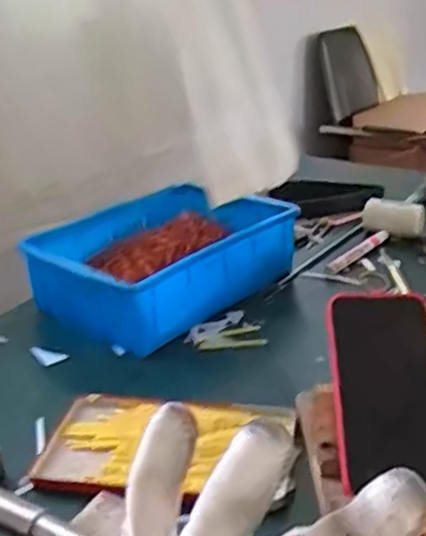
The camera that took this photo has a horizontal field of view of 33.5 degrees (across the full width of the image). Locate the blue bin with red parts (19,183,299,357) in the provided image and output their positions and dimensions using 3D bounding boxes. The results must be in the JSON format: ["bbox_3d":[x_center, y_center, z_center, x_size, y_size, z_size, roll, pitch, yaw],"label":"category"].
[{"bbox_3d":[-0.057,-0.008,0.832,0.188,0.098,0.285,18,32,40],"label":"blue bin with red parts"}]

